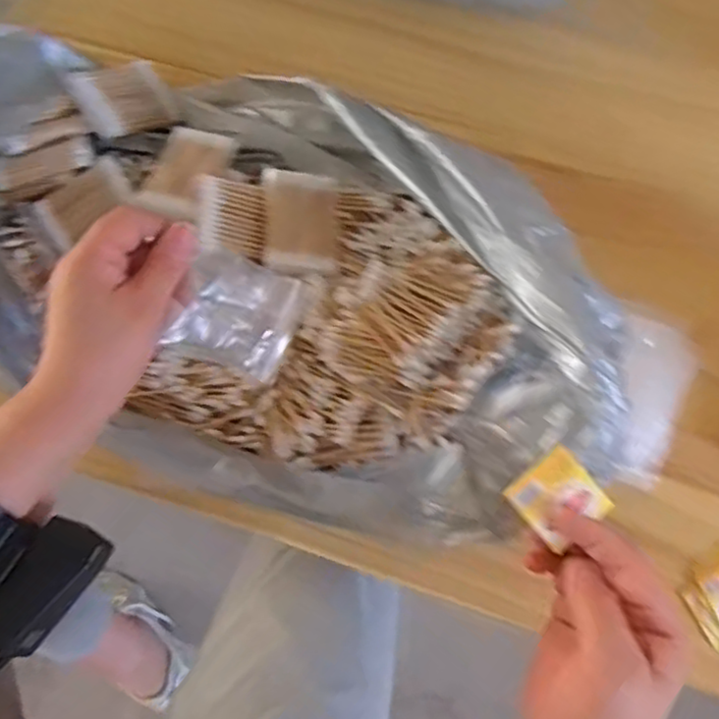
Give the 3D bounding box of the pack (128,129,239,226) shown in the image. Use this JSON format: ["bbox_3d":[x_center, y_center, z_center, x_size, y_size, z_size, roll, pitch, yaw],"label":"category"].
[{"bbox_3d":[-0.133,-0.141,0.527,0.051,0.013,0.073,21,75,6],"label":"pack"}]

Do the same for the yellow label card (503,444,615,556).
[{"bbox_3d":[0.104,0.072,0.361,0.040,0.007,0.042,-39,90,-6],"label":"yellow label card"}]

